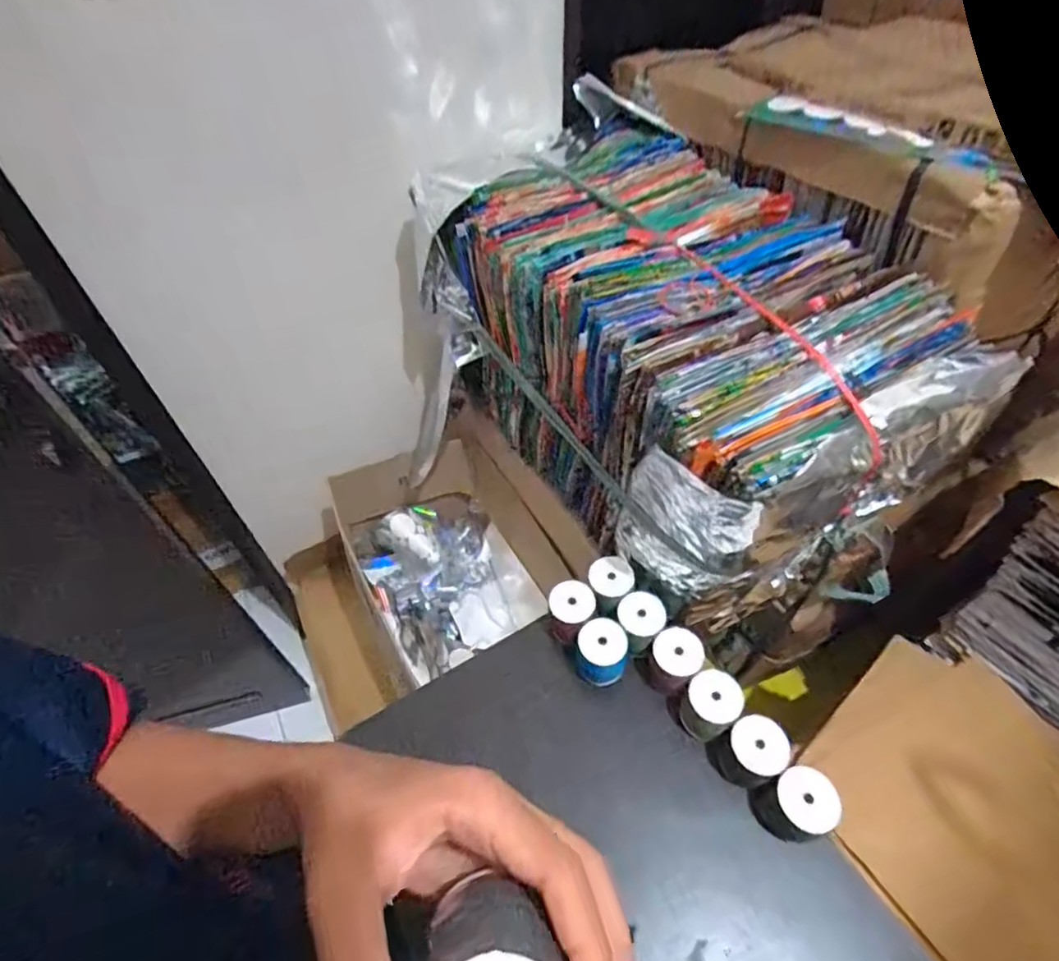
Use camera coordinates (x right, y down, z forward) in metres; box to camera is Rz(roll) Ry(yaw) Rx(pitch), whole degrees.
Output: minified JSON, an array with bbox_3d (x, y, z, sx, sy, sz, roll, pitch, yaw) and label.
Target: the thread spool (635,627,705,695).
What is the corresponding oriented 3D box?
[{"bbox_3d":[0.166,0.218,0.669,0.057,0.091,0.058,-1,49,1],"label":"thread spool"}]

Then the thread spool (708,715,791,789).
[{"bbox_3d":[0.233,0.292,0.602,0.057,0.084,0.057,-1,49,1],"label":"thread spool"}]

